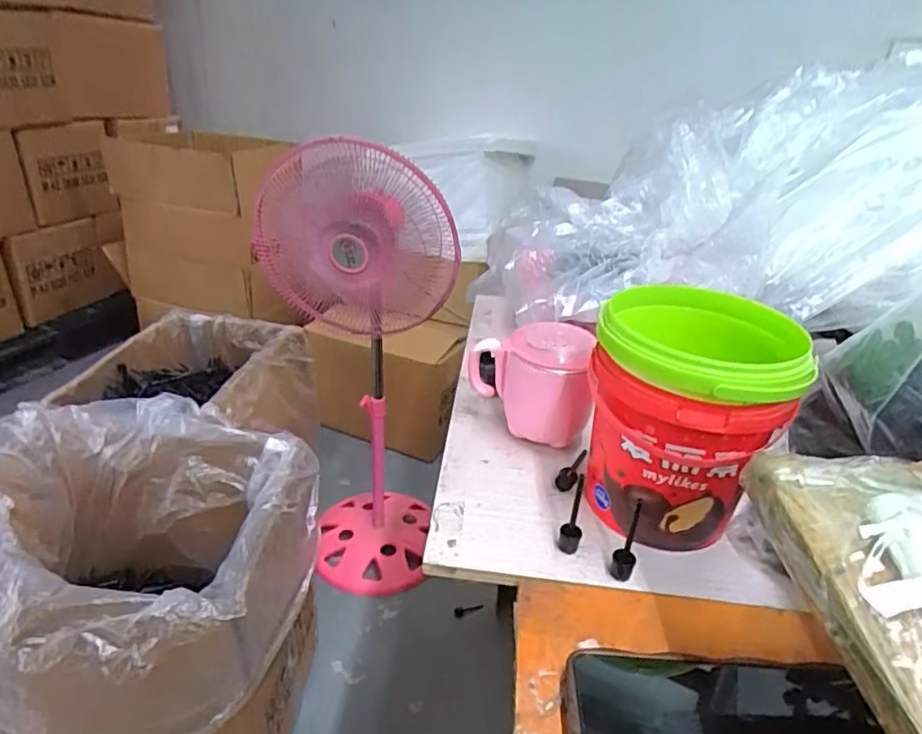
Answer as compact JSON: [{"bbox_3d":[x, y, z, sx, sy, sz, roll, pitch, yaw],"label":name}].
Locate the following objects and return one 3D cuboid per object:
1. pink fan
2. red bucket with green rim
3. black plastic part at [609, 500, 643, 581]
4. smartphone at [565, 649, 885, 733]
[{"bbox_3d":[-0.196,0.028,1.161,0.307,0.868,0.262,-1,29,-8],"label":"pink fan"},{"bbox_3d":[0.155,0.037,0.433,0.122,0.148,0.122,13,30,16],"label":"red bucket with green rim"},{"bbox_3d":[0.109,0.114,0.396,0.015,0.057,0.014,13,30,16],"label":"black plastic part"},{"bbox_3d":[0.135,0.180,0.305,0.157,0.015,0.076,3,28,-2],"label":"smartphone"}]

